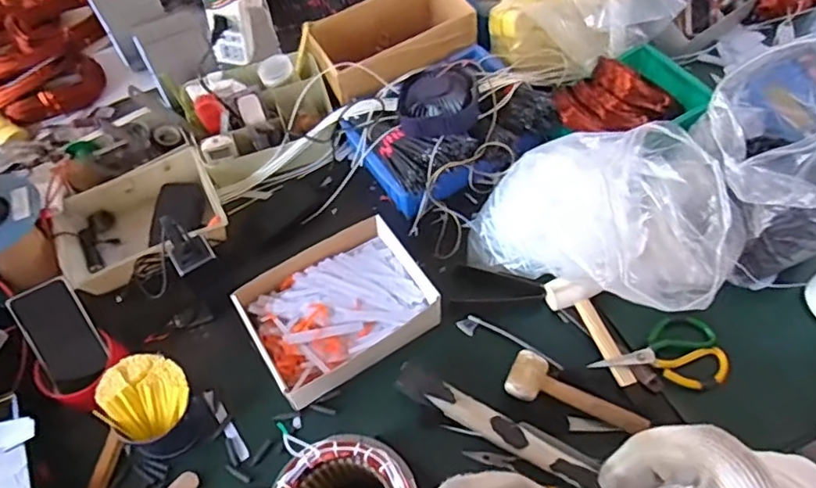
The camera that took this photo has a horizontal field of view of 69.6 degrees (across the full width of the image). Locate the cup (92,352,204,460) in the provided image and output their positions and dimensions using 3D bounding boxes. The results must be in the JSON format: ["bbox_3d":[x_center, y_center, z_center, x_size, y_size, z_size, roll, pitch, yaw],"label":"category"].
[{"bbox_3d":[-0.329,0.210,0.760,0.102,0.101,0.104,-1,59,2],"label":"cup"}]

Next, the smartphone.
[{"bbox_3d":[-0.464,0.123,0.788,0.076,0.012,0.146,-29,96,-15],"label":"smartphone"}]

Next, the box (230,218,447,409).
[{"bbox_3d":[-0.097,0.091,0.847,0.253,0.066,0.194,-29,62,-14],"label":"box"}]

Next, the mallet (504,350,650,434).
[{"bbox_3d":[0.218,0.207,0.777,0.179,0.044,0.064,23,63,16],"label":"mallet"}]

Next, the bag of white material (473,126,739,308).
[{"bbox_3d":[0.254,-0.036,0.767,0.316,0.235,0.199,37,67,22],"label":"bag of white material"}]

